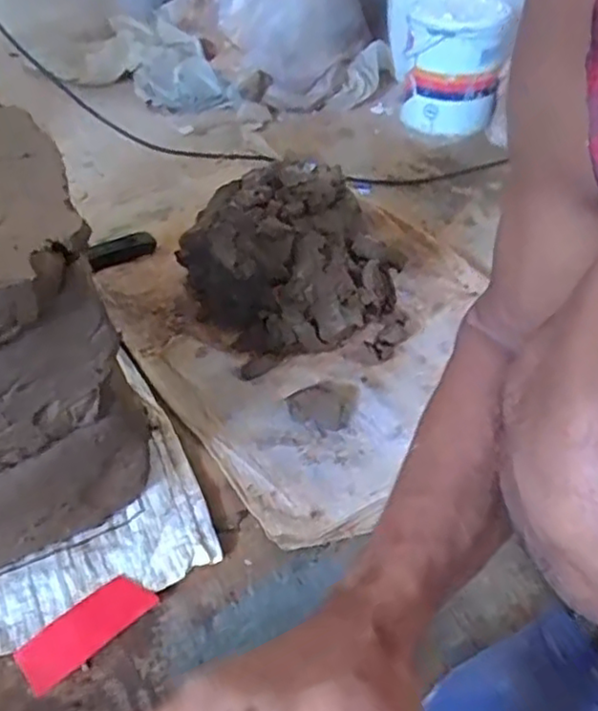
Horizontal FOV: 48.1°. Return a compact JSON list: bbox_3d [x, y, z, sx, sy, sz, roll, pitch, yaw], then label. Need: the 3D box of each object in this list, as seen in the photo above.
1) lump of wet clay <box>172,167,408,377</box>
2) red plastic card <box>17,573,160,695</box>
[{"bbox_3d":[-0.010,-0.112,0.790,0.257,0.163,0.201,-4,43,-5],"label":"lump of wet clay"},{"bbox_3d":[-0.174,0.221,0.548,0.108,0.006,0.046,-31,53,-31],"label":"red plastic card"}]

